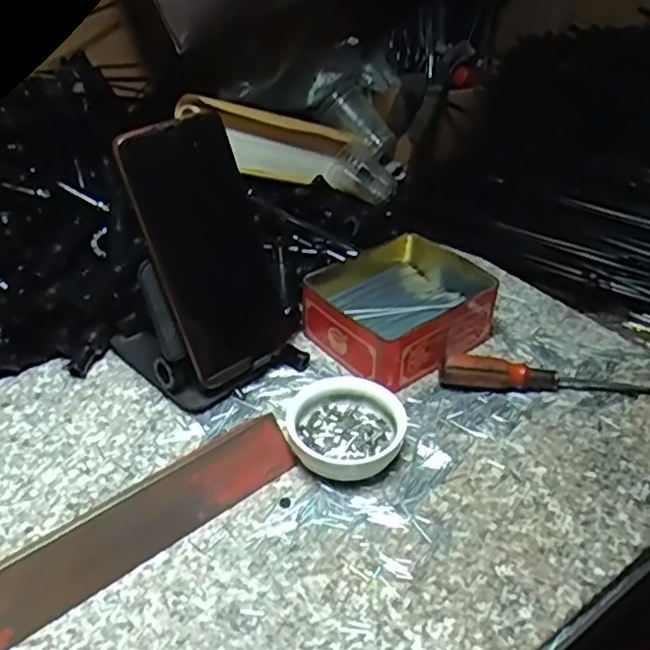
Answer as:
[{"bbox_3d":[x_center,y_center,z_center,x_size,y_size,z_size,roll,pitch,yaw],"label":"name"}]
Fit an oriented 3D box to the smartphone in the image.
[{"bbox_3d":[-0.072,-0.047,0.438,0.015,0.164,0.079,5,31,44],"label":"smartphone"}]

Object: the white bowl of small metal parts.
[{"bbox_3d":[0.012,0.065,0.420,0.071,0.029,0.064,5,38,5],"label":"white bowl of small metal parts"}]

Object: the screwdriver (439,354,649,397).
[{"bbox_3d":[0.155,0.034,0.468,0.148,0.024,0.016,1,37,0],"label":"screwdriver"}]

